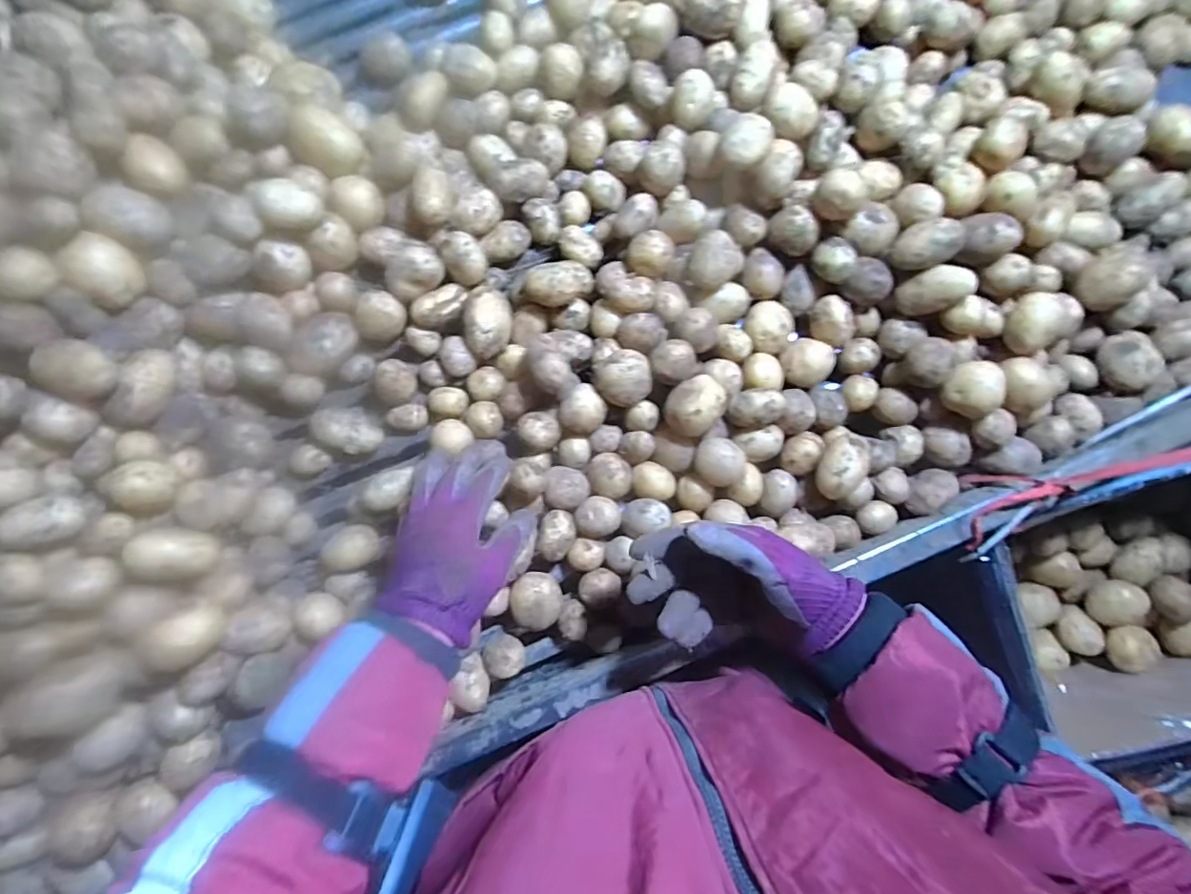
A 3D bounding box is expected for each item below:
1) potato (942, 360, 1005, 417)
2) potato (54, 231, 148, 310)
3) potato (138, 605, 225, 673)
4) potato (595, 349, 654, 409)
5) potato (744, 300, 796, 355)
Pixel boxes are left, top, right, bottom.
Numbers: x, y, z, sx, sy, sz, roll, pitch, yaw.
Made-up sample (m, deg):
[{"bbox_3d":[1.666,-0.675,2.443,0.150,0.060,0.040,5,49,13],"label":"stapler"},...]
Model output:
[{"bbox_3d":[0.334,-0.051,0.488,0.038,0.038,0.048,-6,89,3],"label":"potato"},{"bbox_3d":[-0.391,-0.141,0.436,0.037,0.036,0.045,41,91,3],"label":"potato"},{"bbox_3d":[-0.322,0.150,0.428,0.036,0.041,0.041,-26,88,2],"label":"potato"},{"bbox_3d":[0.026,-0.063,0.497,0.051,0.036,0.047,0,89,3],"label":"potato"},{"bbox_3d":[0.166,-0.116,0.518,0.046,0.033,0.049,0,89,3],"label":"potato"}]

